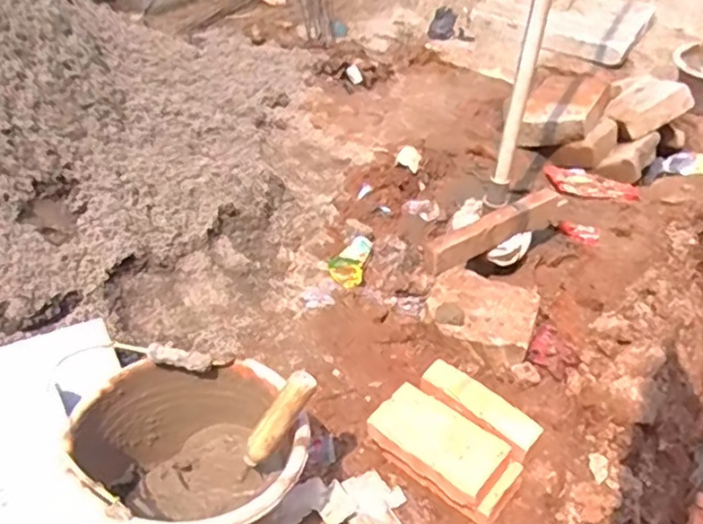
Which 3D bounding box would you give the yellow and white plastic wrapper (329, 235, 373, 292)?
[{"bbox_3d":[-0.003,-0.007,1.287,0.076,0.048,0.106,12,39,9],"label":"yellow and white plastic wrapper"}]

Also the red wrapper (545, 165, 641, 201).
[{"bbox_3d":[0.644,-0.212,1.727,0.238,0.022,0.144,12,39,10],"label":"red wrapper"}]

